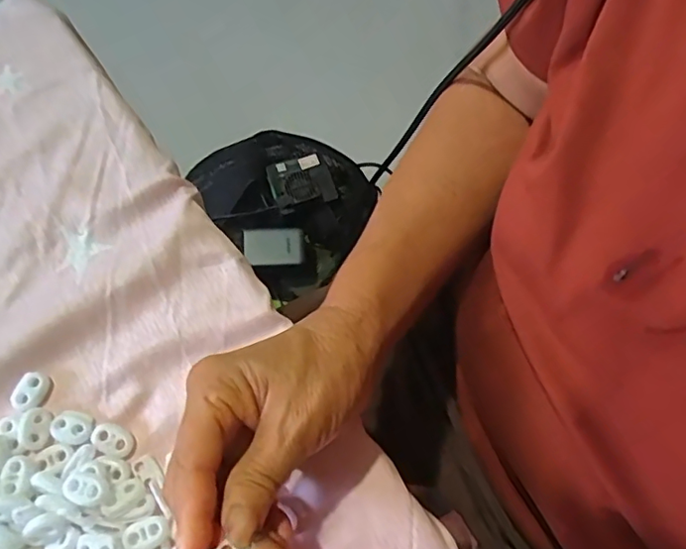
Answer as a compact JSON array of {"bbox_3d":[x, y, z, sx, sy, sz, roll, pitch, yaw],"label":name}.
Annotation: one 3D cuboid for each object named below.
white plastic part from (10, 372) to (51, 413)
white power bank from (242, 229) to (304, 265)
[{"bbox_3d":[-0.174,0.064,0.310,0.016,0.004,0.022,18,70,5],"label":"white plastic part"},{"bbox_3d":[-0.085,-0.036,0.686,0.073,0.014,0.046,-6,70,-4],"label":"white power bank"}]

